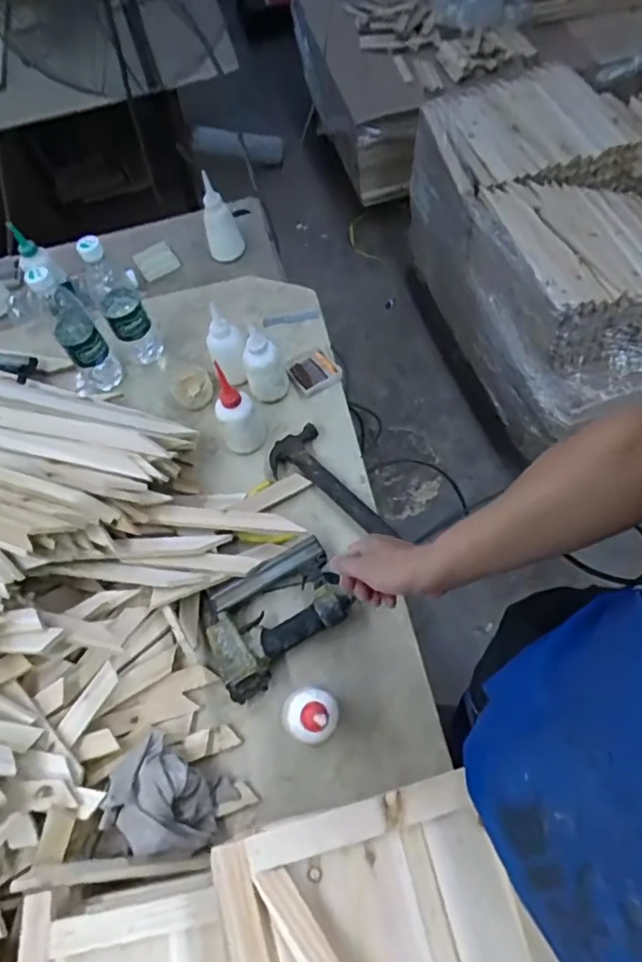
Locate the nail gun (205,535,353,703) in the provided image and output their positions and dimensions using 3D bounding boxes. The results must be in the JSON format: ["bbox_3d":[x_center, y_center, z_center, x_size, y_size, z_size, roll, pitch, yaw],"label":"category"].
[{"bbox_3d":[-0.057,0.170,0.722,0.180,0.056,0.145,-26,63,-10],"label":"nail gun"}]

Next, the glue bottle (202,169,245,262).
[{"bbox_3d":[-0.184,-0.480,1.032,0.063,0.151,0.052,-14,61,-2],"label":"glue bottle"}]

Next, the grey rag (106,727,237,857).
[{"bbox_3d":[-0.174,0.355,0.623,0.120,0.064,0.106,25,66,16],"label":"grey rag"}]

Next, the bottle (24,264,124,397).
[{"bbox_3d":[-0.385,-0.236,0.871,0.073,0.228,0.082,-32,63,-12],"label":"bottle"}]

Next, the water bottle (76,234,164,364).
[{"bbox_3d":[-0.316,-0.285,0.888,0.069,0.225,0.077,-28,62,-10],"label":"water bottle"}]

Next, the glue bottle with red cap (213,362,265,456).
[{"bbox_3d":[-0.117,-0.092,0.811,0.058,0.145,0.049,4,62,8],"label":"glue bottle with red cap"}]

